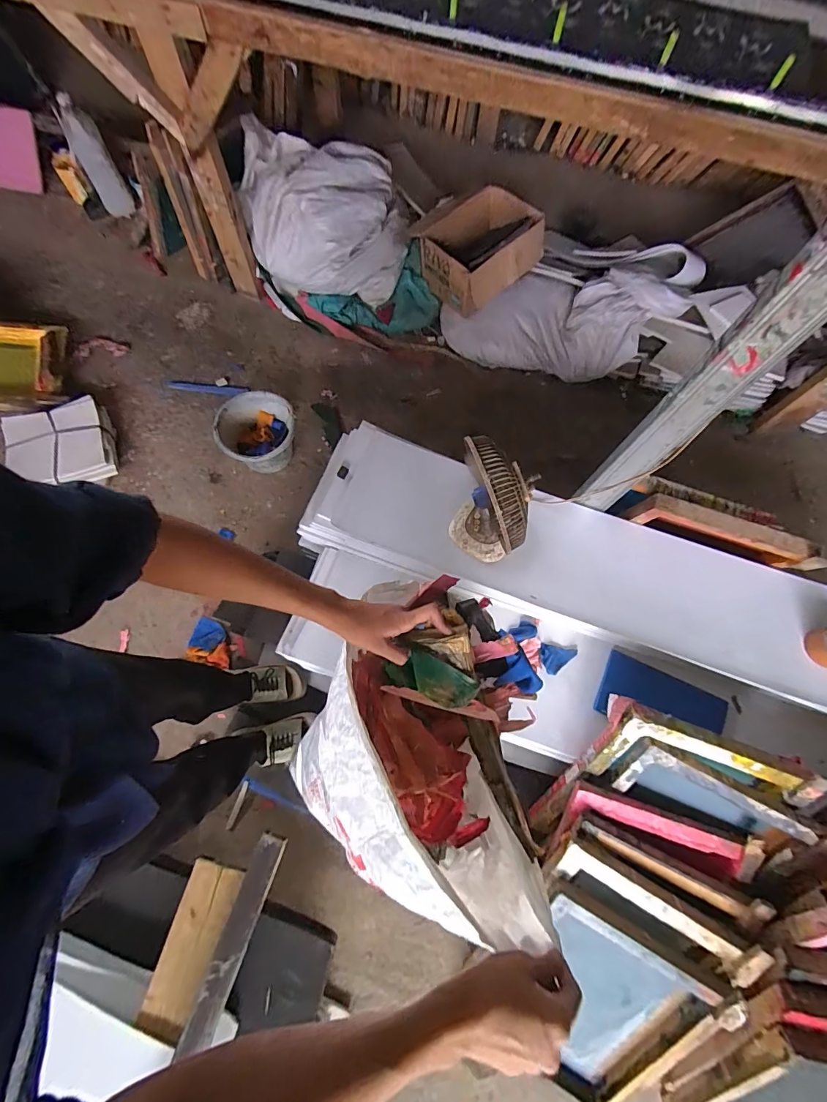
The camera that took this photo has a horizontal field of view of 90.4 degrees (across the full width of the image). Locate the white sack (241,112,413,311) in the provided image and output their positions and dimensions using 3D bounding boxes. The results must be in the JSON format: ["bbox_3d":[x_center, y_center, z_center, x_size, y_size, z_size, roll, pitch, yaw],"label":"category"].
[{"bbox_3d":[-0.303,-1.182,1.461,0.543,0.300,0.401,7,70,0],"label":"white sack"}]

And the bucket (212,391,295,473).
[{"bbox_3d":[-0.494,-0.368,1.331,0.230,0.170,0.243,1,70,-2],"label":"bucket"}]

